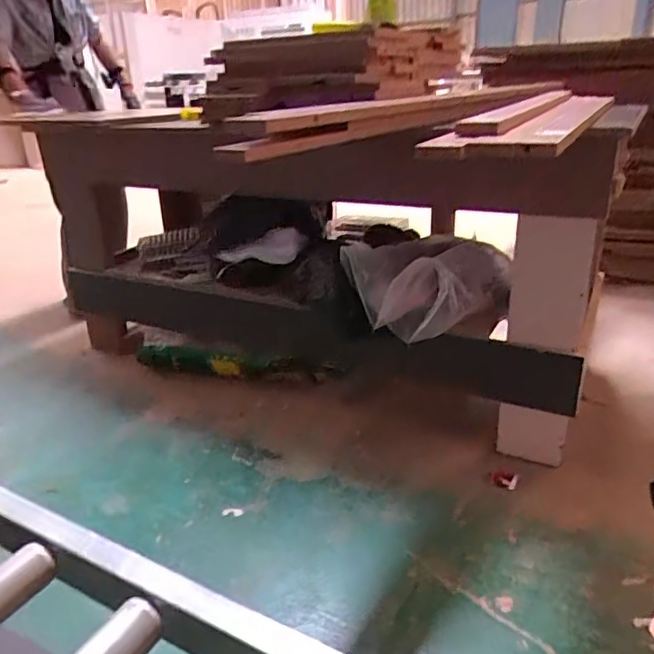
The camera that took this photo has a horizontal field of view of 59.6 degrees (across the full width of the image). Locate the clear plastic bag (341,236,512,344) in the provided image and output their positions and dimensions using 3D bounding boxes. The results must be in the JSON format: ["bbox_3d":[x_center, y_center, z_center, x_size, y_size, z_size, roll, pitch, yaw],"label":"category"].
[{"bbox_3d":[0.249,-0.097,1.414,0.386,0.185,0.284,-8,25,-14],"label":"clear plastic bag"}]

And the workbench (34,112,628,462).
[{"bbox_3d":[-0.167,-0.254,1.746,1.761,0.728,0.531,13,28,30],"label":"workbench"}]

